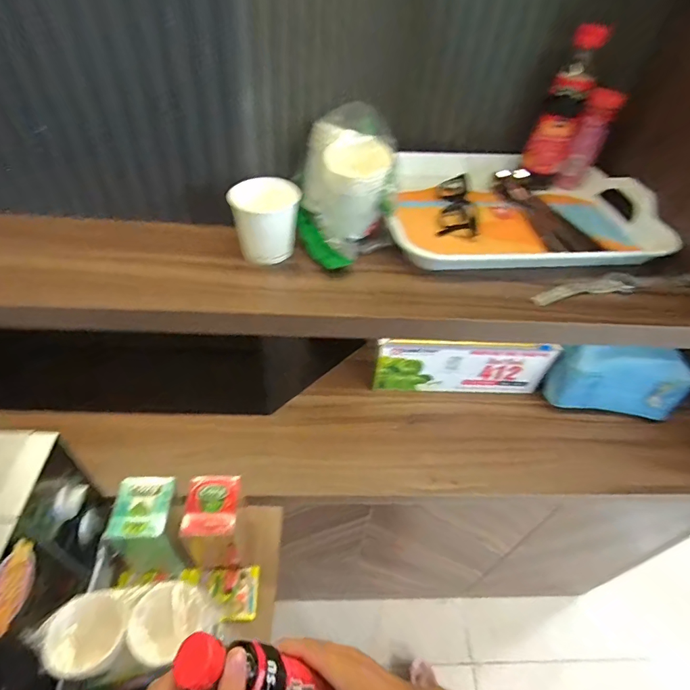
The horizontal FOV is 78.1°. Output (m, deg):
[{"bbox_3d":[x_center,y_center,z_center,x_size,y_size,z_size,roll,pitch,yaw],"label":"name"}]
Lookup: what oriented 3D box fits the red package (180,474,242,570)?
[{"bbox_3d":[-0.188,0.263,0.624,0.070,0.157,0.081,1,47,-5],"label":"red package"}]

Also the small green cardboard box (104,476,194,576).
[{"bbox_3d":[-0.279,0.264,0.613,0.081,0.154,0.081,-2,47,-8],"label":"small green cardboard box"}]

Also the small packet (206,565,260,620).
[{"bbox_3d":[-0.165,0.363,0.624,0.074,0.007,0.070,11,43,-18],"label":"small packet"}]

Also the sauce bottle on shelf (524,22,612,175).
[{"bbox_3d":[0.324,-0.351,0.625,0.057,0.191,0.051,20,48,12],"label":"sauce bottle on shelf"}]

